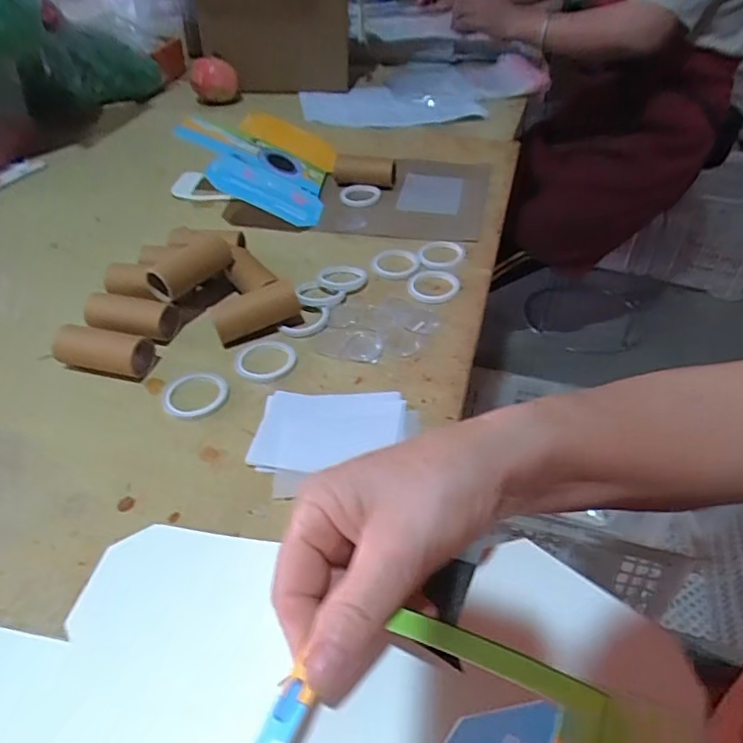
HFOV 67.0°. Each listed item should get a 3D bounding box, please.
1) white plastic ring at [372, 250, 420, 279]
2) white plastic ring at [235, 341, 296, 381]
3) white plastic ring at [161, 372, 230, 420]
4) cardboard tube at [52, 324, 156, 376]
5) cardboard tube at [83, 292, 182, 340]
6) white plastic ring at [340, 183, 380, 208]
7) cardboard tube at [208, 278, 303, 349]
[{"bbox_3d":[0.023,-0.107,0.550,0.045,0.006,0.052,0,43,2],"label":"white plastic ring"},{"bbox_3d":[-0.083,-0.010,0.447,0.046,0.006,0.047,-1,43,1],"label":"white plastic ring"},{"bbox_3d":[-0.132,0.018,0.422,0.047,0.006,0.048,-1,43,1],"label":"white plastic ring"},{"bbox_3d":[-0.213,-0.015,0.448,0.077,0.030,0.030,10,44,12],"label":"cardboard tube"},{"bbox_3d":[-0.201,-0.046,0.467,0.072,0.030,0.028,3,43,5],"label":"cardboard tube"},{"bbox_3d":[-0.013,-0.205,0.655,0.048,0.011,0.048,-1,43,0],"label":"white plastic ring"},{"bbox_3d":[-0.095,-0.049,0.465,0.070,0.036,0.028,-24,47,-22],"label":"cardboard tube"}]

